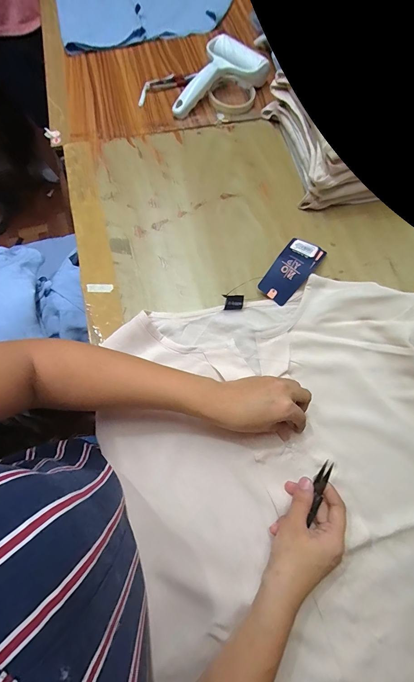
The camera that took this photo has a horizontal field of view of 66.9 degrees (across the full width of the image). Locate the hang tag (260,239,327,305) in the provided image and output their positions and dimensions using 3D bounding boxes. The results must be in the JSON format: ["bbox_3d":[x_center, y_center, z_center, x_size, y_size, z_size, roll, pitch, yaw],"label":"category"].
[{"bbox_3d":[0.120,-0.103,0.434,0.049,0.025,0.110,36,74,11],"label":"hang tag"}]

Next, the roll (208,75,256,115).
[{"bbox_3d":[0.046,-0.441,0.561,0.078,0.014,0.080,0,71,-1],"label":"roll"}]

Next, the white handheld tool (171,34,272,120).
[{"bbox_3d":[0.005,-0.472,0.550,0.187,0.039,0.107,-27,74,-10],"label":"white handheld tool"}]

